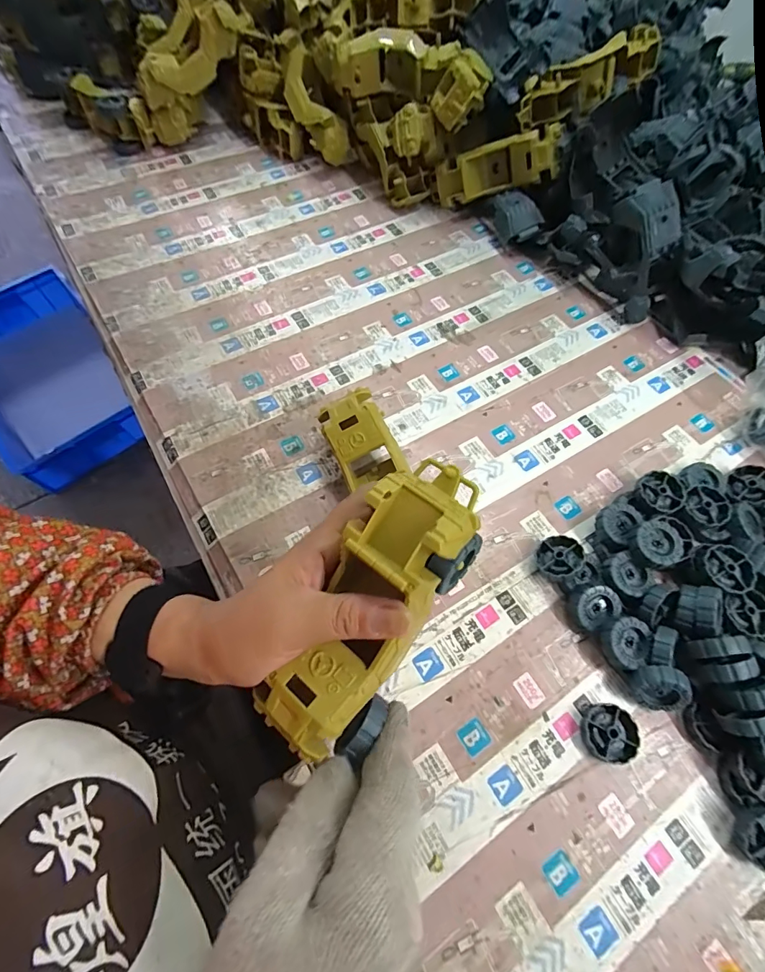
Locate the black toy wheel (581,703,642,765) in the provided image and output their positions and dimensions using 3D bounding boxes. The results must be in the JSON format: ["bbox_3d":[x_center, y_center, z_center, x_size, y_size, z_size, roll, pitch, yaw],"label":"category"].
[{"bbox_3d":[0.169,0.183,0.323,0.037,0.014,0.038,2,62,-3],"label":"black toy wheel"}]

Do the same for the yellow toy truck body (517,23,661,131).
[{"bbox_3d":[0.247,-0.489,0.525,0.171,0.043,0.058,-25,65,4],"label":"yellow toy truck body"}]

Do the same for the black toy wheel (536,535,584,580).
[{"bbox_3d":[0.150,0.061,0.369,0.037,0.011,0.037,-15,47,17],"label":"black toy wheel"}]

